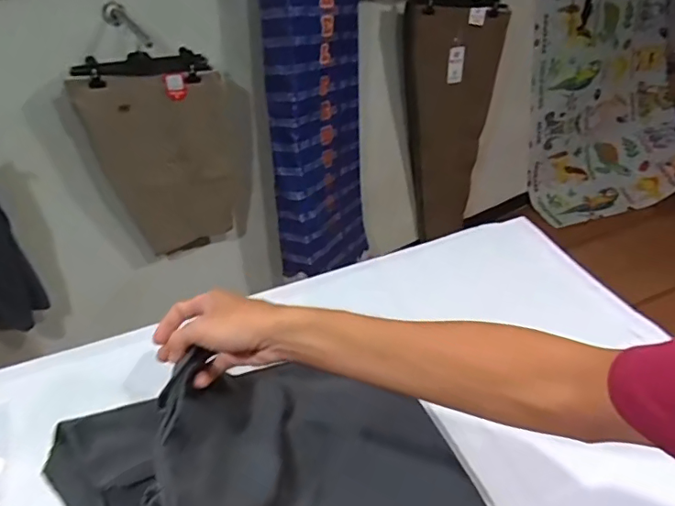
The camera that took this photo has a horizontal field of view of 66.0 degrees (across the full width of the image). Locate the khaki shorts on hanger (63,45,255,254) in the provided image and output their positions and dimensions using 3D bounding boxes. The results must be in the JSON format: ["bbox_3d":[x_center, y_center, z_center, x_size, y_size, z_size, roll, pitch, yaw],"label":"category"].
[{"bbox_3d":[-0.469,-0.267,1.527,0.393,0.609,0.131,-12,39,-12],"label":"khaki shorts on hanger"}]

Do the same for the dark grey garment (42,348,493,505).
[{"bbox_3d":[-0.076,0.178,0.454,0.366,0.130,0.253,-13,40,-13],"label":"dark grey garment"}]

